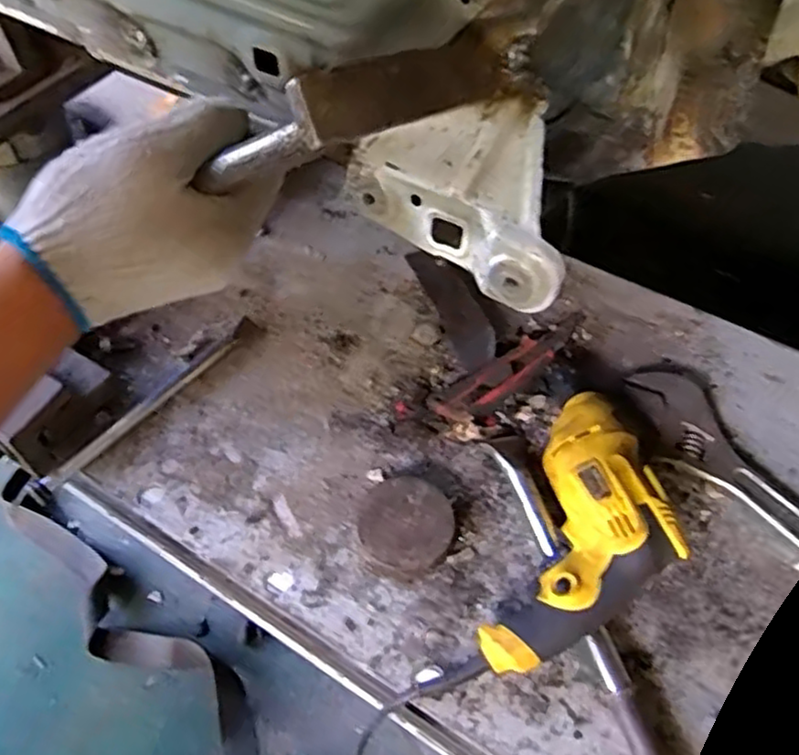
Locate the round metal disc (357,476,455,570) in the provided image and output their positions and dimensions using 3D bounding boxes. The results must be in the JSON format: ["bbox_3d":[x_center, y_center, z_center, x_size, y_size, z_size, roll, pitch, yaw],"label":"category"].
[{"bbox_3d":[0.005,0.125,0.616,0.080,0.023,0.079,0,53,0],"label":"round metal disc"}]

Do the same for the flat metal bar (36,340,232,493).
[{"bbox_3d":[-0.247,0.029,0.698,0.017,0.008,0.217,35,60,23],"label":"flat metal bar"}]

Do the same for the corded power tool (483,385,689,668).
[{"bbox_3d":[0.156,0.127,0.576,0.117,0.082,0.243,19,55,14],"label":"corded power tool"}]

